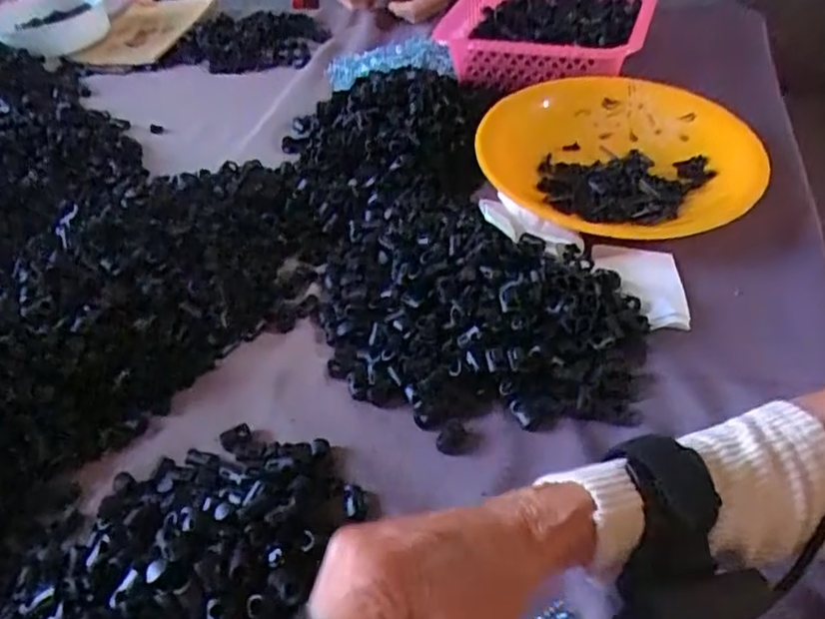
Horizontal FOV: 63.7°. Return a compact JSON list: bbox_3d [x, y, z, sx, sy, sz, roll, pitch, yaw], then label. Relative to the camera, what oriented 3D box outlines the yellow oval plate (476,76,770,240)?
[{"bbox_3d":[0.188,-0.137,0.603,0.249,0.047,0.238,-9,44,-3],"label":"yellow oval plate"}]

